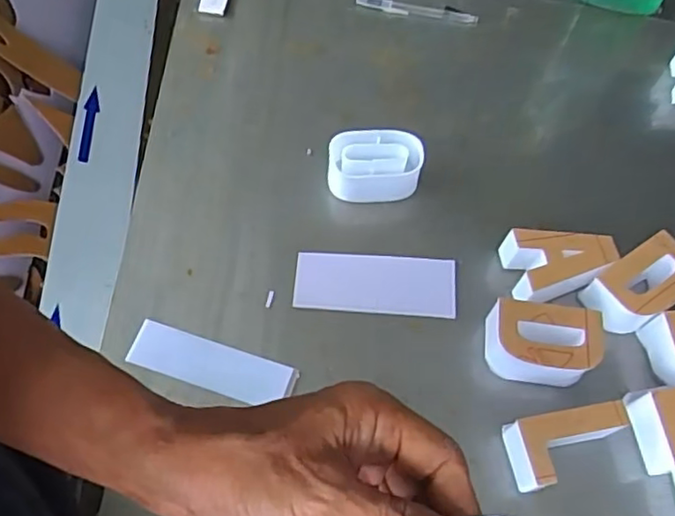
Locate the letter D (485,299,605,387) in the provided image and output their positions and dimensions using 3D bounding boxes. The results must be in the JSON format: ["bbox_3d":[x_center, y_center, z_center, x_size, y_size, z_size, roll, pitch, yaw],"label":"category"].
[{"bbox_3d":[0.165,0.071,0.508,0.085,0.049,0.056,10,63,4],"label":"letter D"}]

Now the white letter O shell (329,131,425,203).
[{"bbox_3d":[0.034,-0.083,0.583,0.085,0.041,0.053,2,63,-1],"label":"white letter O shell"}]

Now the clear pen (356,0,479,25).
[{"bbox_3d":[0.089,-0.281,0.705,0.136,0.011,0.017,10,63,3],"label":"clear pen"}]

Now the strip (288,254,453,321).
[{"bbox_3d":[0.033,0.023,0.548,0.139,0.008,0.053,3,63,0],"label":"strip"}]

